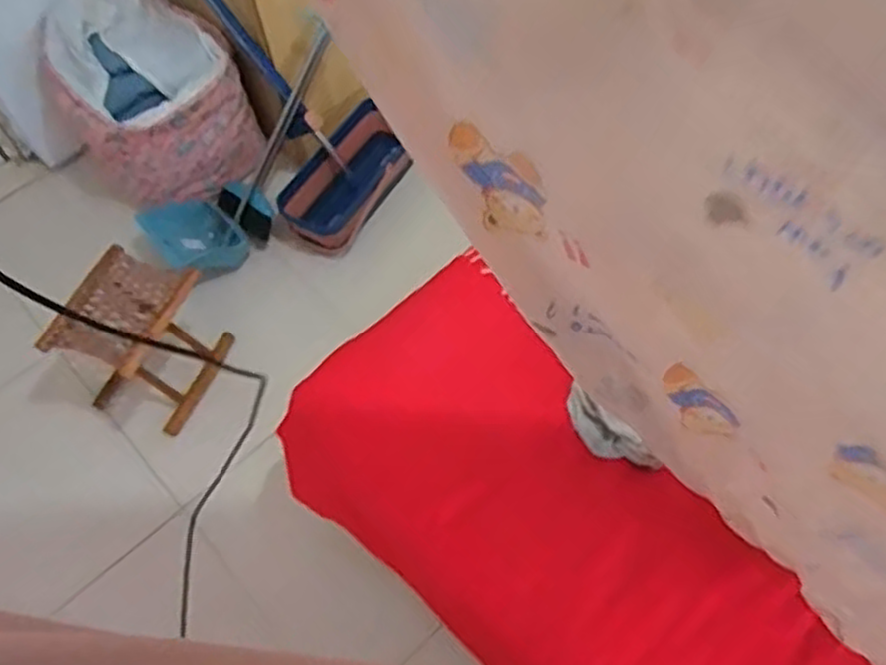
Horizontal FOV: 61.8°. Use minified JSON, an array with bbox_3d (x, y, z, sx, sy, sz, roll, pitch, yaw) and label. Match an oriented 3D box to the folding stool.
[{"bbox_3d":[-0.691,0.026,1.730,0.240,0.327,0.300,22,66,13],"label":"folding stool"}]

